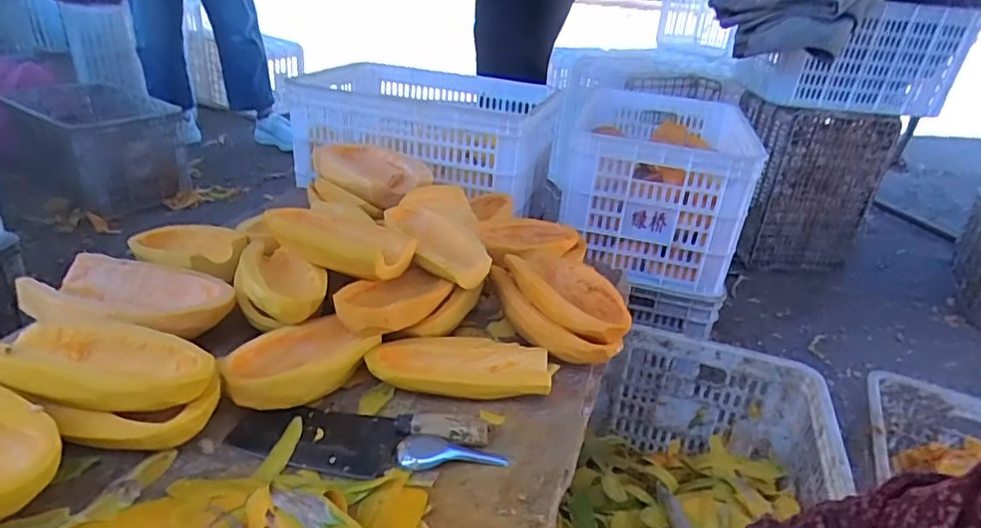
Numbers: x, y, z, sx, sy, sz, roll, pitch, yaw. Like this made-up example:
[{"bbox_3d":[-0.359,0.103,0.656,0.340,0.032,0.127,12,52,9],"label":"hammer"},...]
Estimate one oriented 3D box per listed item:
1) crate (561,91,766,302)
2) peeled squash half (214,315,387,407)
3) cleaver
[{"bbox_3d":[0.380,-0.210,1.366,0.367,0.260,0.620,11,27,9],"label":"crate"},{"bbox_3d":[-0.212,0.116,0.677,0.172,0.061,0.102,-12,32,-32],"label":"peeled squash half"},{"bbox_3d":[-0.138,0.176,0.616,0.259,0.028,0.083,9,27,6],"label":"cleaver"}]

